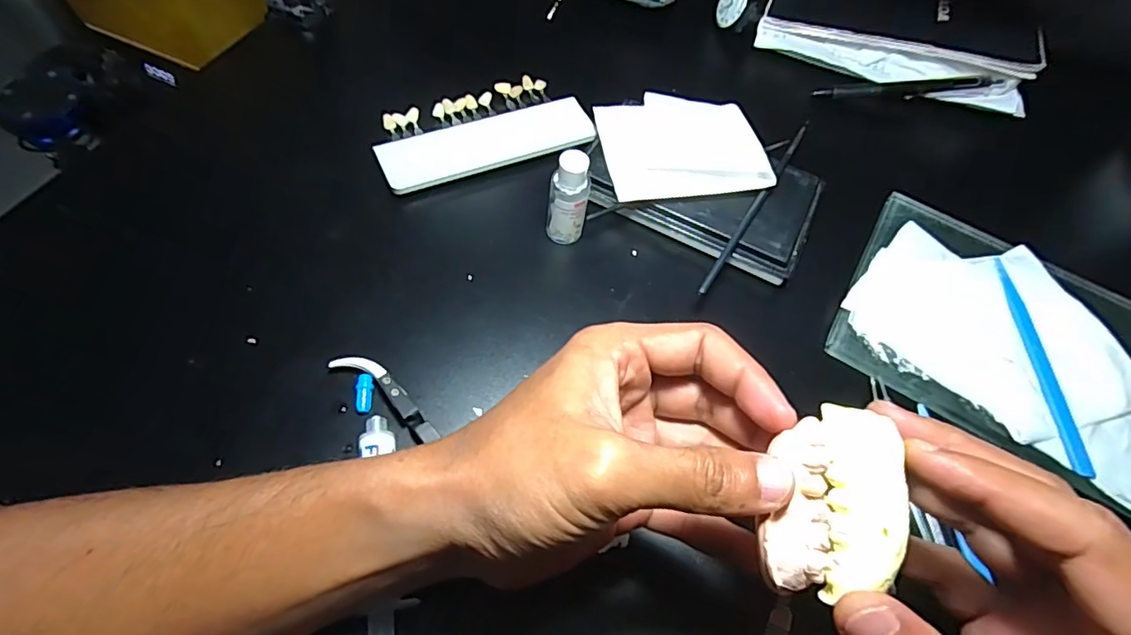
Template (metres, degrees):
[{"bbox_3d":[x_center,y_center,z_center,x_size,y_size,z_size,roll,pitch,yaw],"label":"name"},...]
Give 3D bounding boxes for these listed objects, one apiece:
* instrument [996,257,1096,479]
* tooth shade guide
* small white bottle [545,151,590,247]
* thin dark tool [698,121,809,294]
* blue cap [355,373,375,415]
[{"bbox_3d":[0.271,0.023,0.314,0.010,0.004,0.134,6,60,-3],"label":"instrument"},{"bbox_3d":[-0.059,-0.132,0.387,0.146,0.014,0.071,-20,65,-17],"label":"tooth shade guide"},{"bbox_3d":[0.002,-0.070,0.325,0.023,0.058,0.020,5,60,-3],"label":"small white bottle"},{"bbox_3d":[0.124,-0.075,0.349,0.006,0.007,0.169,32,62,12],"label":"thin dark tool"},{"bbox_3d":[-0.103,0.040,0.282,0.008,0.009,0.020,4,60,-4],"label":"blue cap"}]

